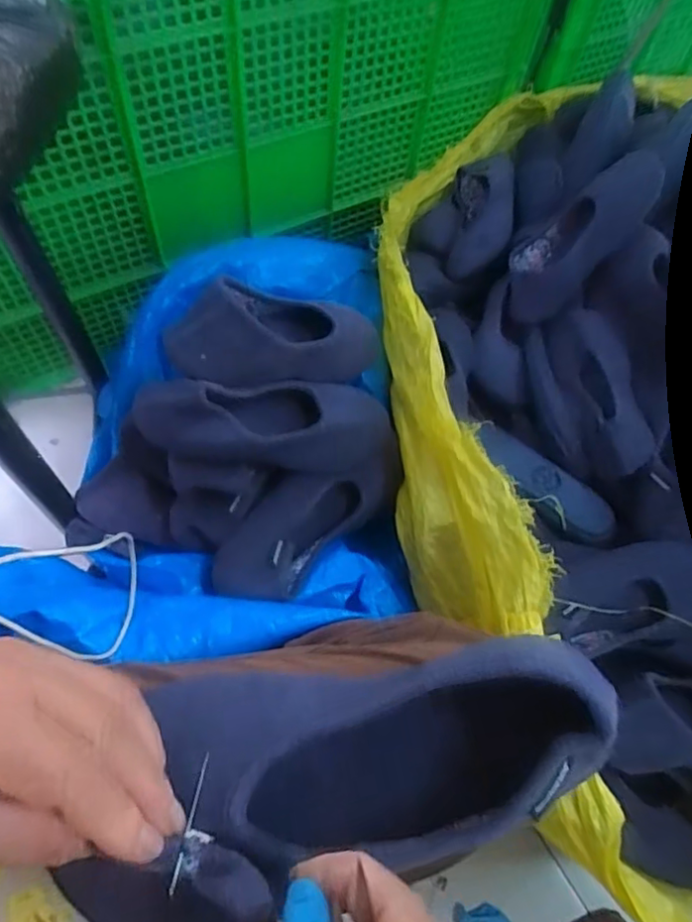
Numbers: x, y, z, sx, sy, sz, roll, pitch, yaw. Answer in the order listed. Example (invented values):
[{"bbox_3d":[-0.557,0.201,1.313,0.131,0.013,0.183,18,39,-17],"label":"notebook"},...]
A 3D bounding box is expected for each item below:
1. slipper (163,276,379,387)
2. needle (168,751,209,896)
[{"bbox_3d":[-0.053,-0.124,0.576,0.251,0.069,0.076,-14,59,-47],"label":"slipper"},{"bbox_3d":[-0.062,0.142,0.236,0.004,0.004,0.049,10,54,1],"label":"needle"}]

